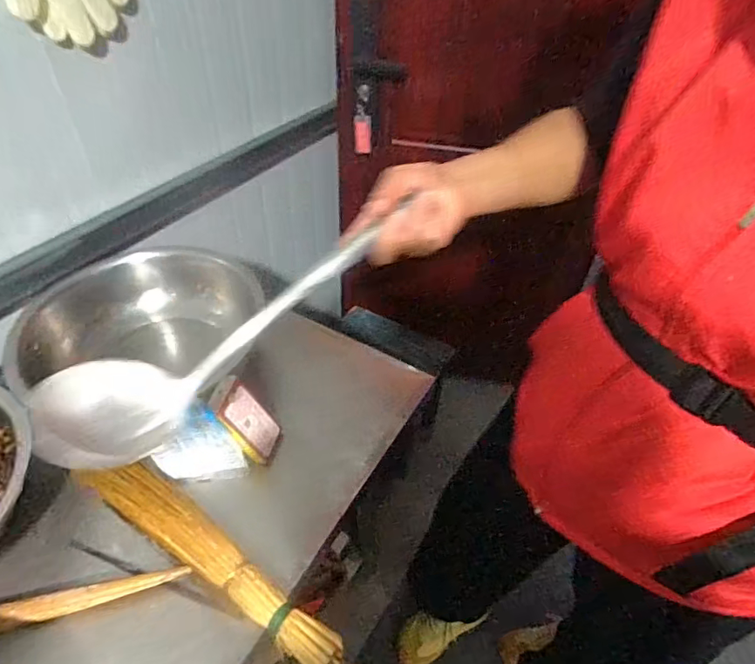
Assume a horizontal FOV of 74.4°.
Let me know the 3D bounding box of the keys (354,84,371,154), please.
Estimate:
[{"bbox_3d":[-0.037,-0.523,1.231,0.041,0.156,0.018,1,27,4],"label":"keys"}]

